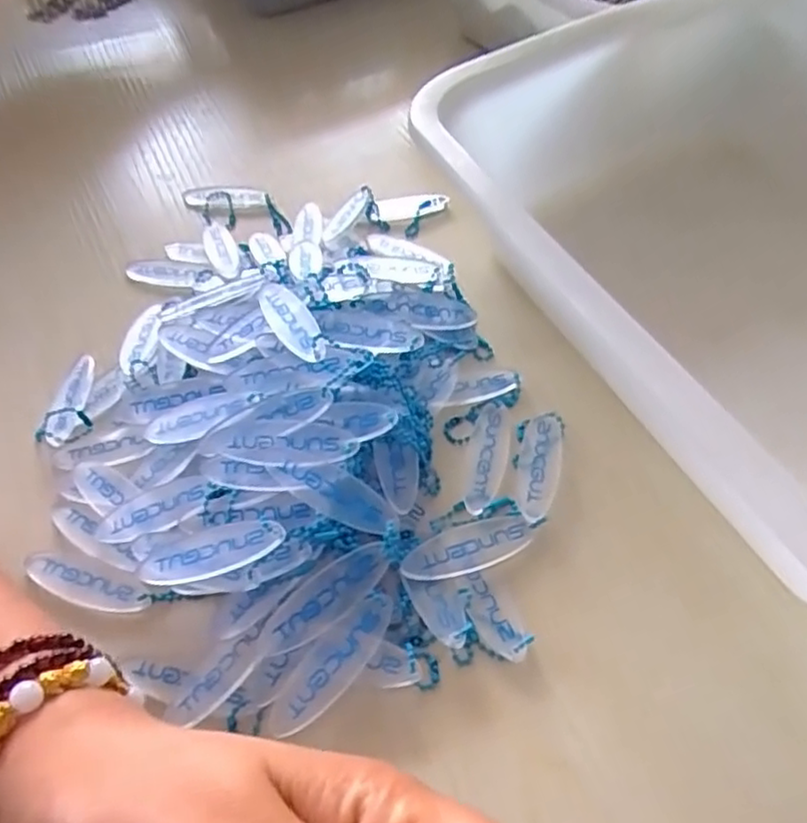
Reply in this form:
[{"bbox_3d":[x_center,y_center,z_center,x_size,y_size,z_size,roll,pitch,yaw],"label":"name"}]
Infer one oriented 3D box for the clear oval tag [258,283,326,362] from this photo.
[{"bbox_3d":[-0.050,-0.040,0.299,0.018,0.006,0.055,-35,52,-2],"label":"clear oval tag"}]

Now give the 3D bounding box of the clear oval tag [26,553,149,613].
[{"bbox_3d":[-0.126,0.067,0.269,0.054,0.004,0.015,13,55,15],"label":"clear oval tag"}]

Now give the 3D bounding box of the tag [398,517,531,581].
[{"bbox_3d":[0.025,0.052,0.263,0.053,0.010,0.018,-21,54,-10],"label":"tag"}]

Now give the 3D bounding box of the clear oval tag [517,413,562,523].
[{"bbox_3d":[0.057,0.022,0.287,0.017,0.004,0.053,7,54,11],"label":"clear oval tag"}]

